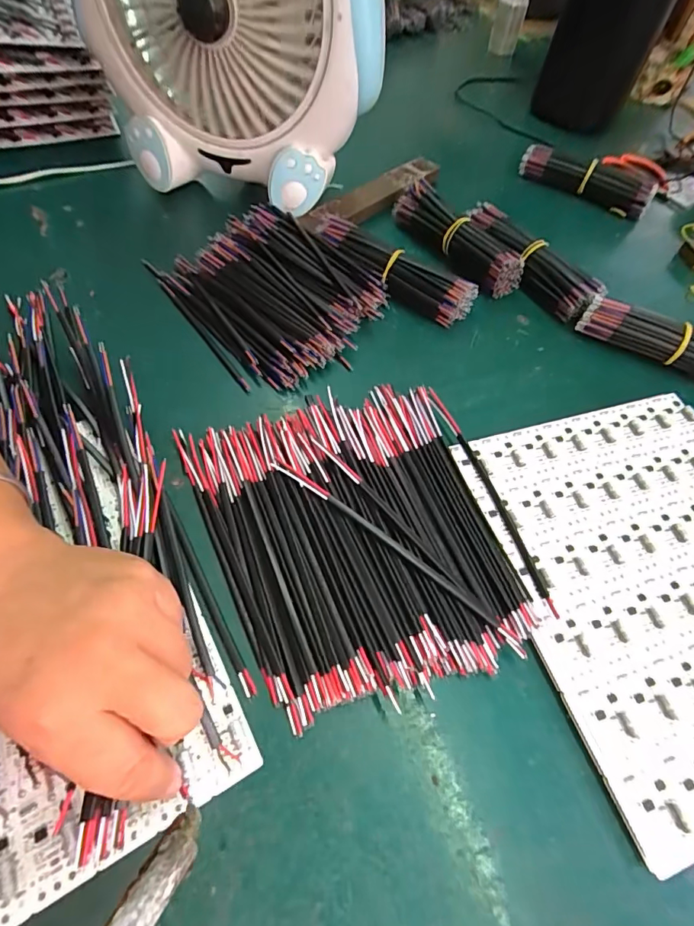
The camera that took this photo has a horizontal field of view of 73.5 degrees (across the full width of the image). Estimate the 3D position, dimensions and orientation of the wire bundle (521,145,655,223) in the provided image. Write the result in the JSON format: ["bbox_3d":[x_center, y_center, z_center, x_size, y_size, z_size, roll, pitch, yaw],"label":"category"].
[{"bbox_3d":[0.264,-0.316,0.518,0.144,0.035,0.032,28,60,12],"label":"wire bundle"}]

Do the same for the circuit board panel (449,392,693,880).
[{"bbox_3d":[0.197,0.067,0.288,0.200,0.011,0.233,-15,61,-13],"label":"circuit board panel"}]

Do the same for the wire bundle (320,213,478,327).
[{"bbox_3d":[0.039,-0.166,0.404,0.144,0.034,0.034,29,60,13],"label":"wire bundle"}]

